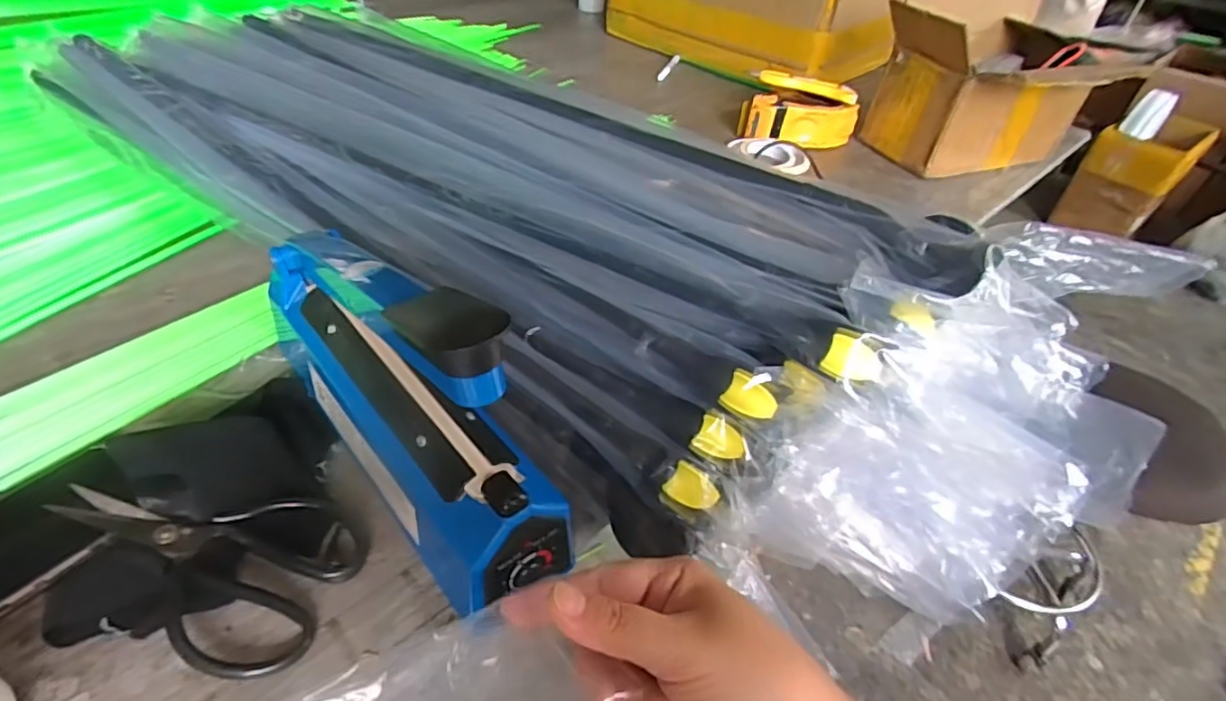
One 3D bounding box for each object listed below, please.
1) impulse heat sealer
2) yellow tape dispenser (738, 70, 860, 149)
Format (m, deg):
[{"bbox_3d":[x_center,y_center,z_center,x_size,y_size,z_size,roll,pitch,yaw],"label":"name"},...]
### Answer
[{"bbox_3d":[-0.137,0.009,0.368,0.064,0.158,0.288,-30,54,-33],"label":"impulse heat sealer"},{"bbox_3d":[0.259,-0.325,0.857,0.151,0.073,0.114,20,44,14],"label":"yellow tape dispenser"}]

